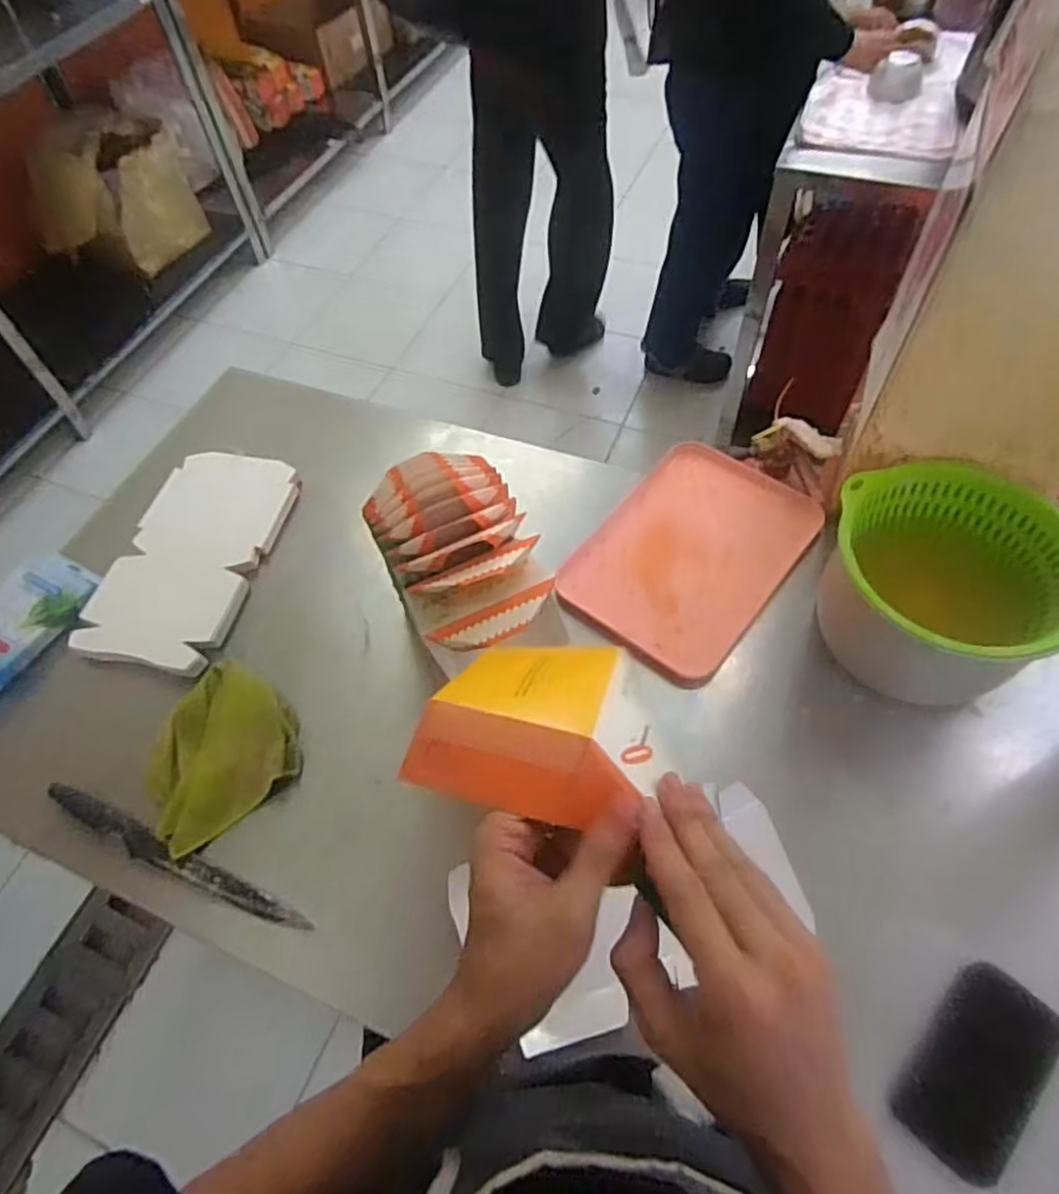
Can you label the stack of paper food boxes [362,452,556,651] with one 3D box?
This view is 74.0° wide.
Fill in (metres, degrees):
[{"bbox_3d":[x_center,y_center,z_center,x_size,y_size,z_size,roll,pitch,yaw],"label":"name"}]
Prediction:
[{"bbox_3d":[-0.052,-0.036,0.529,0.109,0.073,0.152,-24,60,-10],"label":"stack of paper food boxes"}]

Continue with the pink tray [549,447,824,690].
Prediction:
[{"bbox_3d":[0.195,-0.057,0.865,0.226,0.026,0.314,33,66,21],"label":"pink tray"}]

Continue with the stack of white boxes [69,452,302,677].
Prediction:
[{"bbox_3d":[-0.427,-0.055,0.890,0.172,0.029,0.306,10,60,10],"label":"stack of white boxes"}]

